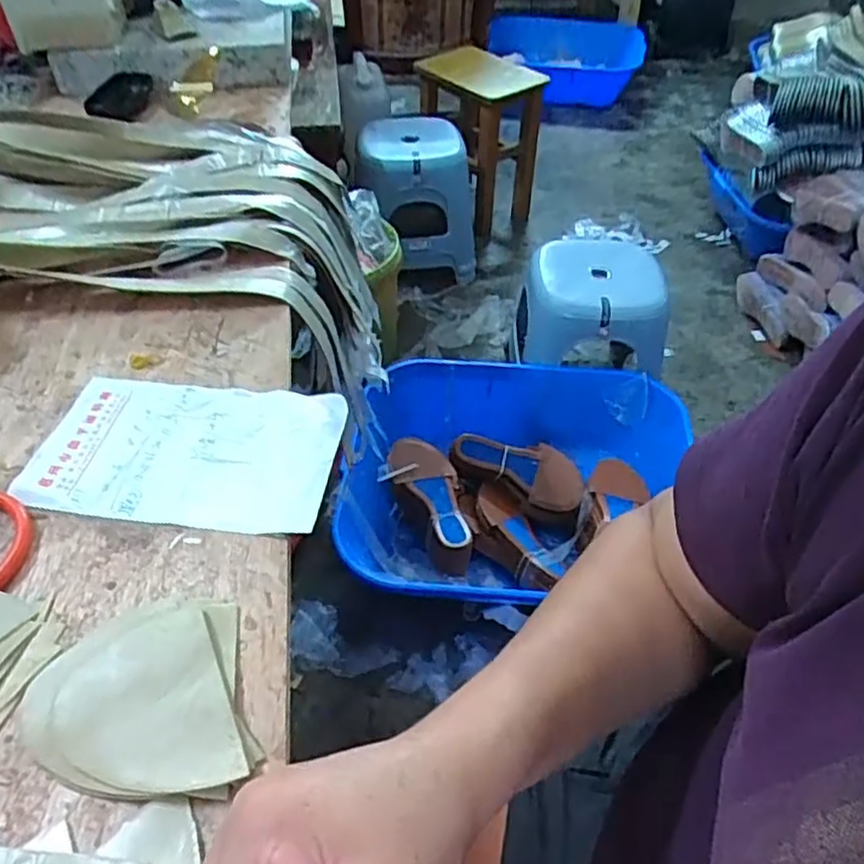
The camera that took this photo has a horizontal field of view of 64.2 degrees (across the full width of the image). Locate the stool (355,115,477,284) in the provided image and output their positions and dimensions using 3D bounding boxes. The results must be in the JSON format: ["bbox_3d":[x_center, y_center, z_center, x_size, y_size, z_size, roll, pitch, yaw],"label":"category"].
[{"bbox_3d":[-0.037,-0.590,1.719,0.286,0.287,0.267,-2,47,-3],"label":"stool"}]

